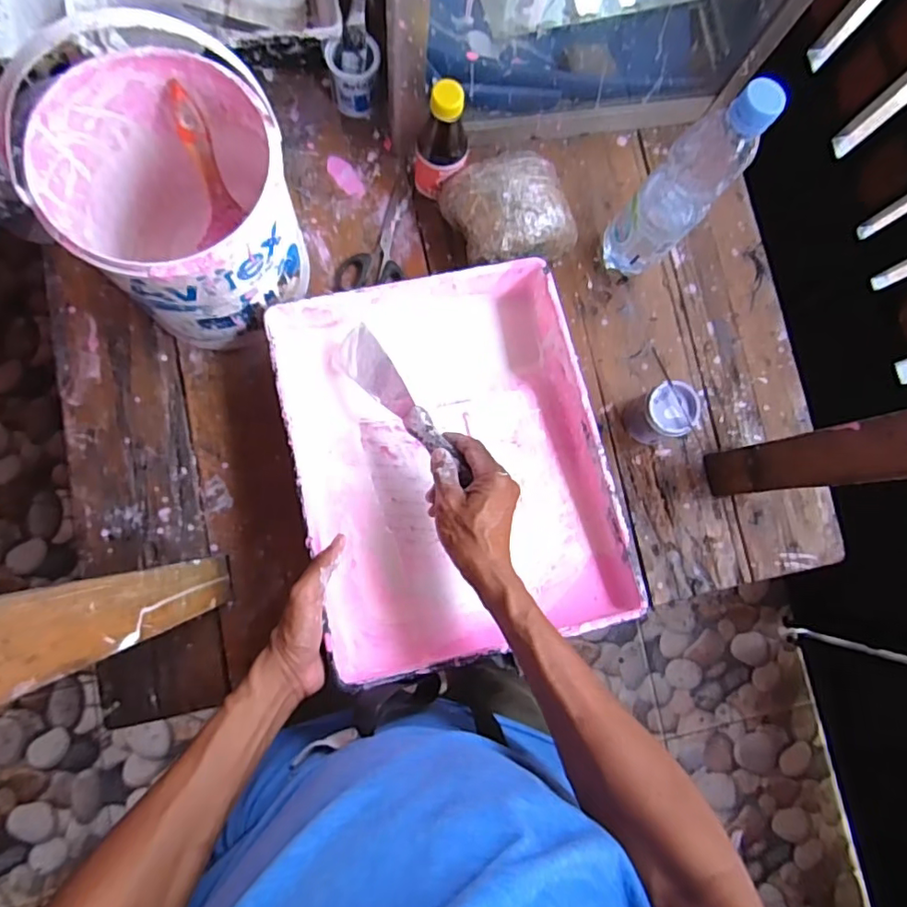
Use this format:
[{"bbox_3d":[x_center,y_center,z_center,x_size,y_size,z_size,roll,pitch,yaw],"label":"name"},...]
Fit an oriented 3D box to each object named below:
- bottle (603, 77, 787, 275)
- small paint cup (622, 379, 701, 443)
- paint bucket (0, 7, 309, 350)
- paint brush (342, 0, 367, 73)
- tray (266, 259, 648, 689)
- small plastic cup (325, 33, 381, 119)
[{"bbox_3d":[0.210,-0.241,0.540,0.062,0.238,0.055,44,82,1],"label":"bottle"},{"bbox_3d":[0.220,-0.042,0.605,0.055,0.068,0.053,1,83,-5],"label":"small paint cup"},{"bbox_3d":[-0.234,-0.211,0.522,0.174,0.195,0.181,1,83,-5],"label":"paint bucket"},{"bbox_3d":[-0.095,-0.462,0.570,0.025,0.133,0.007,15,41,-3],"label":"paint brush"},{"bbox_3d":[-0.004,0.004,0.548,0.280,0.086,0.350,-12,84,-6],"label":"tray"},{"bbox_3d":[-0.107,-0.408,0.621,0.054,0.053,0.048,-4,83,-5],"label":"small plastic cup"}]

